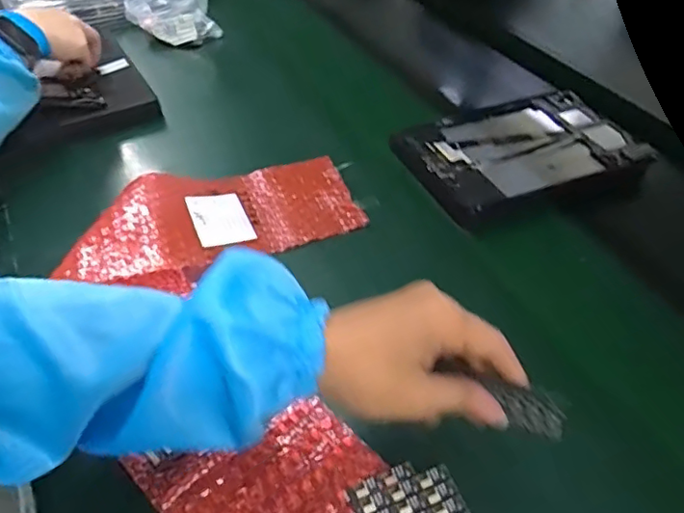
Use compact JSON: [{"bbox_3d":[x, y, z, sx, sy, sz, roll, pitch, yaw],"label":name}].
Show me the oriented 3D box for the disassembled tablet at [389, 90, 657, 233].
[{"bbox_3d":[0.191,-0.111,0.597,0.250,0.024,0.157,-19,48,-20],"label":"disassembled tablet"}]

